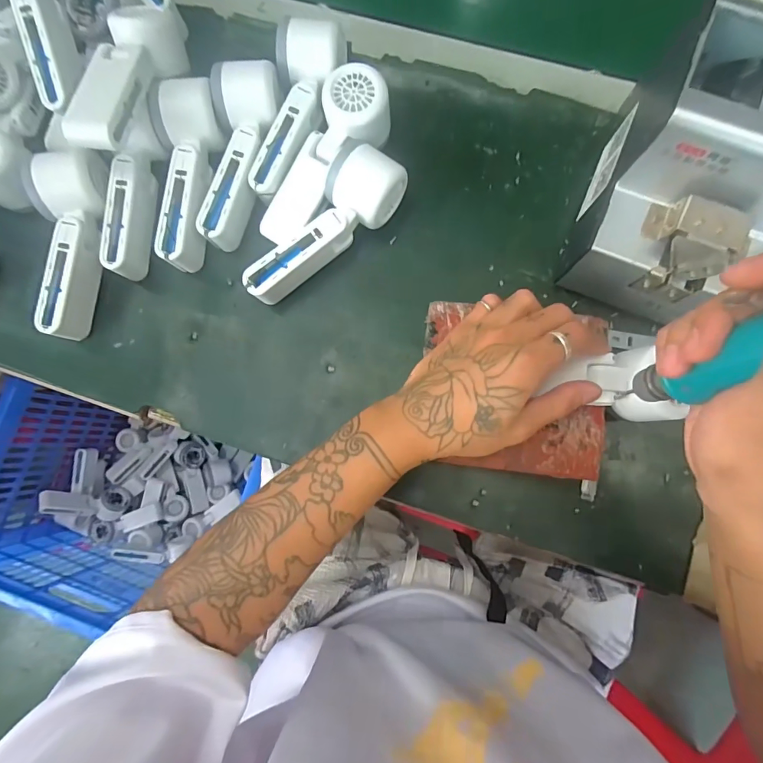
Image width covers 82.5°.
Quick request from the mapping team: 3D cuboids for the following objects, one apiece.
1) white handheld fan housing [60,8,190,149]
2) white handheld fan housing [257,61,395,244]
[{"bbox_3d":[-0.221,-0.260,0.377,0.057,0.045,0.164,12,68,4],"label":"white handheld fan housing"},{"bbox_3d":[-0.052,-0.201,0.399,0.058,0.047,0.169,37,97,7],"label":"white handheld fan housing"}]

